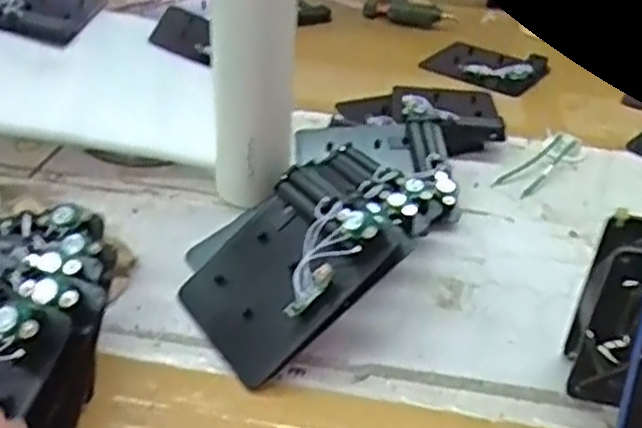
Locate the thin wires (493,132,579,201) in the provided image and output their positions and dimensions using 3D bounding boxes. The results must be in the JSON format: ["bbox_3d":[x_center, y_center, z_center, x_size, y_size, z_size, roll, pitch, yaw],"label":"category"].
[{"bbox_3d":[0.210,-0.049,0.689,0.033,0.019,0.112,30,41,33],"label":"thin wires"}]

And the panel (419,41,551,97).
[{"bbox_3d":[0.208,-0.186,0.885,0.127,0.022,0.113,23,39,25],"label":"panel"}]

